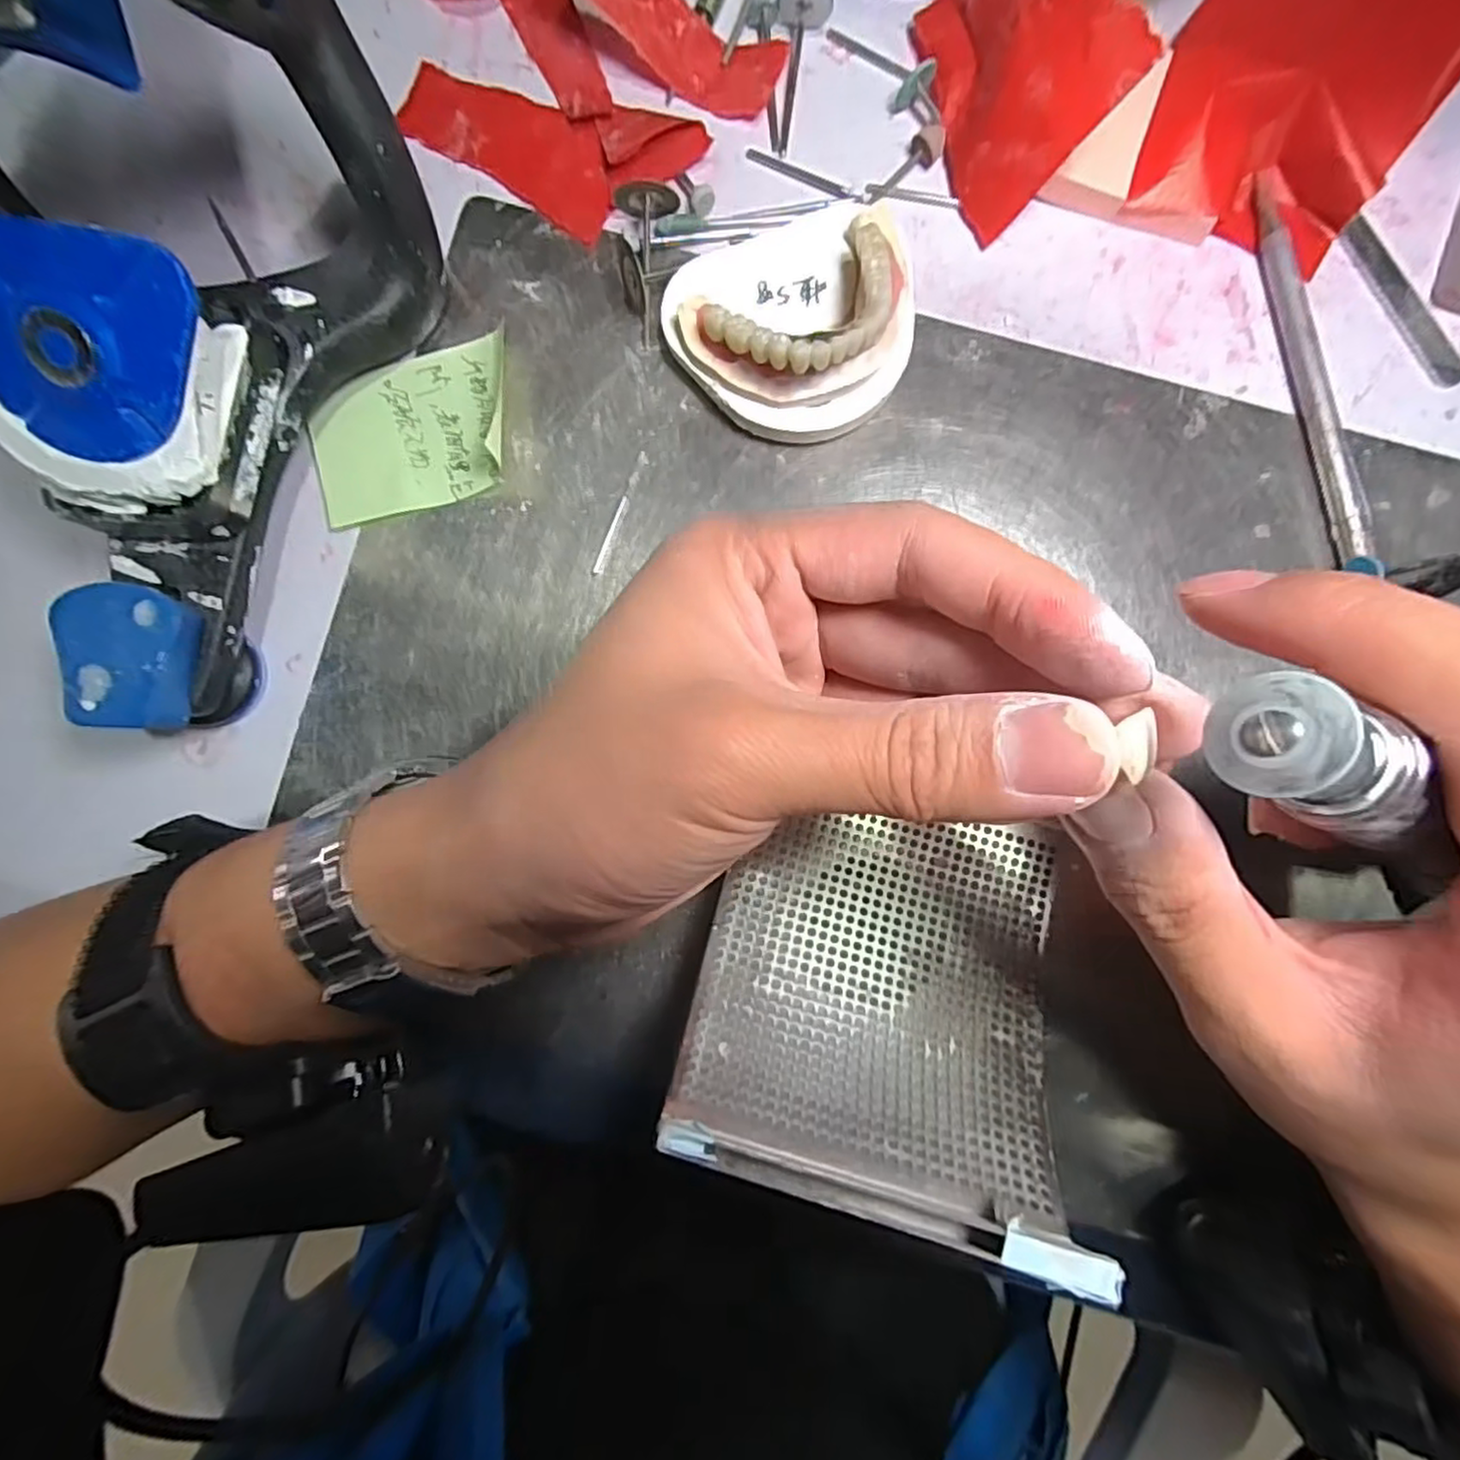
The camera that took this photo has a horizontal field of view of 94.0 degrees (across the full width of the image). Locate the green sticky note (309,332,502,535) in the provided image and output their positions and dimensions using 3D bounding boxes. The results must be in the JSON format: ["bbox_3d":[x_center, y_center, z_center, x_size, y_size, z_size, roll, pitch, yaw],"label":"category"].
[{"bbox_3d":[-0.105,-0.099,0.226,0.065,0.004,0.053,-13,87,1],"label":"green sticky note"}]

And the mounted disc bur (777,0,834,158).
[{"bbox_3d":[0.024,-0.219,0.223,0.017,0.013,0.050,3,88,2],"label":"mounted disc bur"}]

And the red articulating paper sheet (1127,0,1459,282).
[{"bbox_3d":[0.189,-0.215,0.217,0.080,0.018,0.137,38,89,3],"label":"red articulating paper sheet"}]

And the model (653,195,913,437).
[{"bbox_3d":[0.020,-0.127,0.207,0.073,0.037,0.069,-18,87,1],"label":"model"}]

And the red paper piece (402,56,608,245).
[{"bbox_3d":[-0.072,-0.199,0.230,0.081,0.004,0.034,32,89,3],"label":"red paper piece"}]

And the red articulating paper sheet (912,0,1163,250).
[{"bbox_3d":[0.086,-0.205,0.207,0.006,0.056,0.077,-9,78,-40],"label":"red articulating paper sheet"}]

